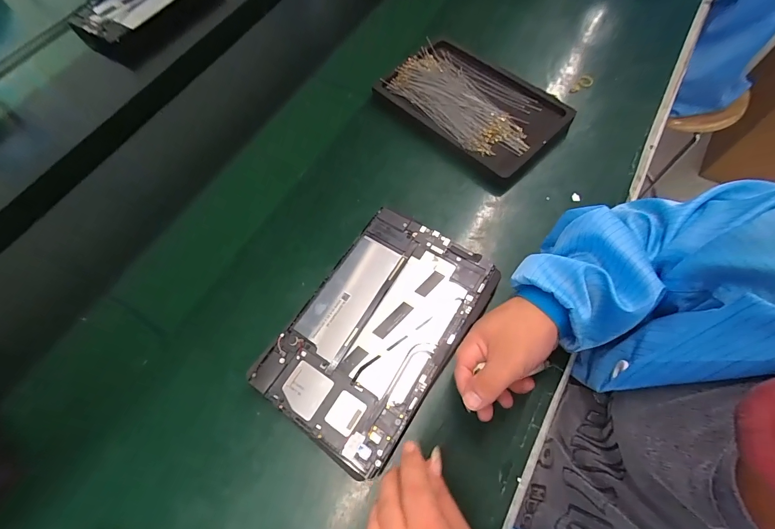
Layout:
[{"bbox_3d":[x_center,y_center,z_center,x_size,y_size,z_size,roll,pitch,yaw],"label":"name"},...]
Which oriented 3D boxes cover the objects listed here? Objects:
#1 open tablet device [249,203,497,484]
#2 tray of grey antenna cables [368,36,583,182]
[{"bbox_3d":[-0.009,0.060,0.363,0.154,0.007,0.238,32,72,16],"label":"open tablet device"},{"bbox_3d":[0.117,-0.225,0.495,0.252,0.031,0.143,40,74,17],"label":"tray of grey antenna cables"}]

